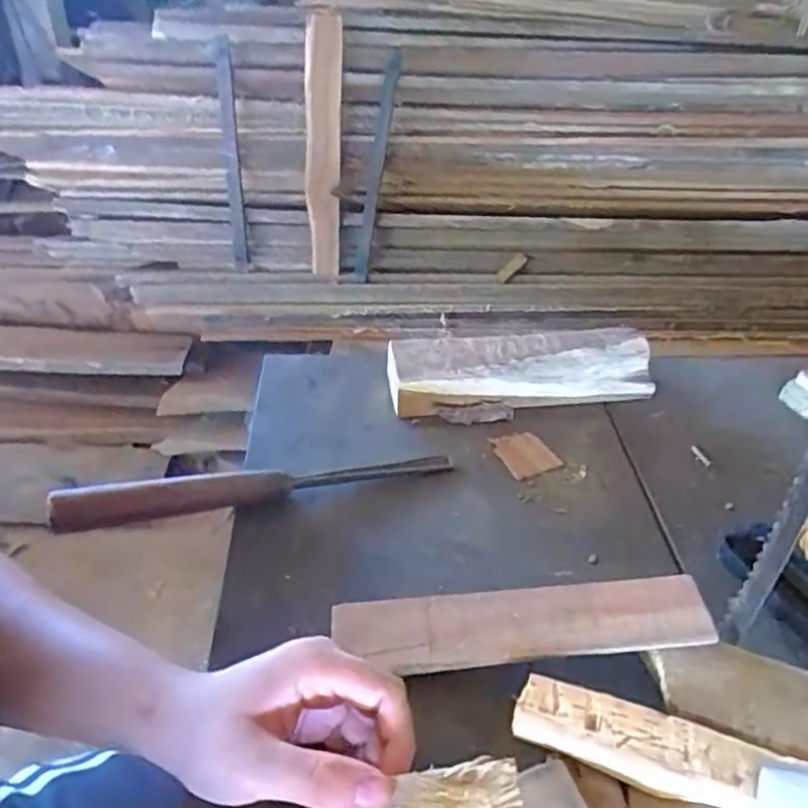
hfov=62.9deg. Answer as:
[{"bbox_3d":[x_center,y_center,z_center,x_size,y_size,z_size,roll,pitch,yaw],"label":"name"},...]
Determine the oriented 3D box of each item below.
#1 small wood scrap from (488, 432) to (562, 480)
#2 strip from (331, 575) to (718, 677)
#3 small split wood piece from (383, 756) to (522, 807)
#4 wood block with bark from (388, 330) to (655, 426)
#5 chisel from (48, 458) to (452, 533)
[{"bbox_3d":[0.105,0.042,0.570,0.046,0.004,0.048,-16,52,-14],"label":"small wood scrap"},{"bbox_3d":[0.071,0.138,0.413,0.226,0.007,0.049,-6,43,1],"label":"strip"},{"bbox_3d":[0.018,0.170,0.289,0.064,0.004,0.020,-10,69,4],"label":"small split wood piece"},{"bbox_3d":[0.110,-0.033,0.626,0.250,0.042,0.082,-5,41,-11],"label":"wood block with bark"},{"bbox_3d":[-0.108,0.062,0.503,0.291,0.025,0.024,-7,41,-13],"label":"chisel"}]

